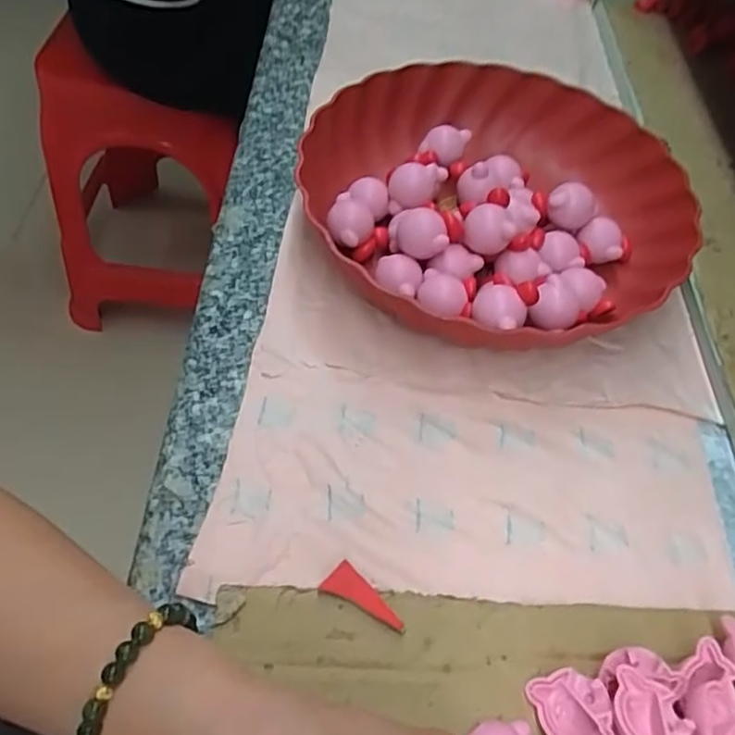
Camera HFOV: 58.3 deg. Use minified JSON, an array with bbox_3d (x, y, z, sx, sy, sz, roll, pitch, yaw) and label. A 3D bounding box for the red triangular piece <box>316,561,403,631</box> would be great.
[{"bbox_3d":[0.000,0.100,0.292,0.039,0.004,0.015,25,64,5],"label":"red triangular piece"}]

